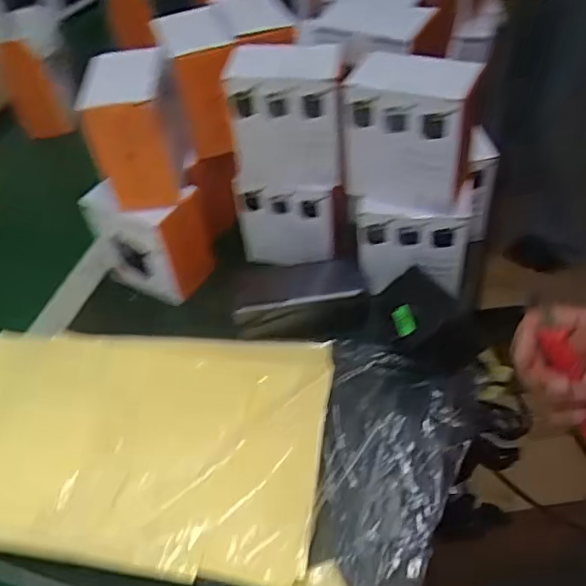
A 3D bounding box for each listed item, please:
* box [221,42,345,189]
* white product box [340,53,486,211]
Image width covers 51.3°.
[{"bbox_3d":[-0.004,-0.168,0.574,0.102,0.116,0.067,1,48,7],"label":"box"},{"bbox_3d":[0.104,-0.146,0.536,0.106,0.121,0.065,17,52,20],"label":"white product box"}]

